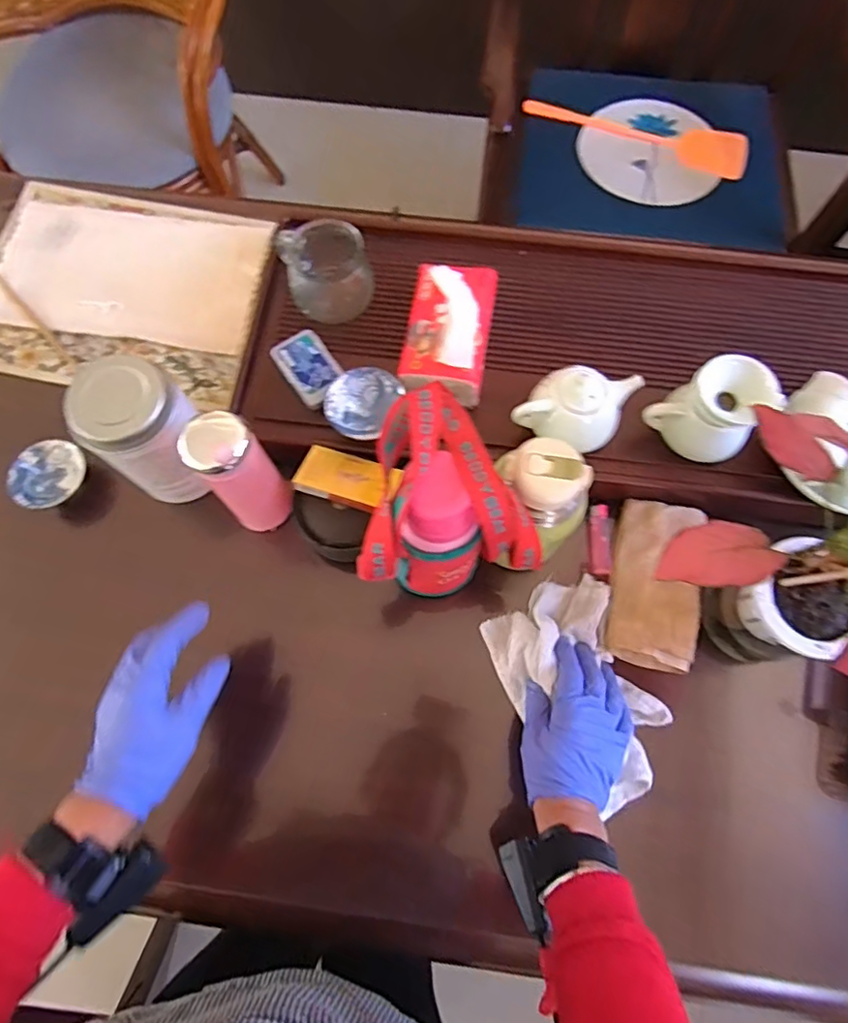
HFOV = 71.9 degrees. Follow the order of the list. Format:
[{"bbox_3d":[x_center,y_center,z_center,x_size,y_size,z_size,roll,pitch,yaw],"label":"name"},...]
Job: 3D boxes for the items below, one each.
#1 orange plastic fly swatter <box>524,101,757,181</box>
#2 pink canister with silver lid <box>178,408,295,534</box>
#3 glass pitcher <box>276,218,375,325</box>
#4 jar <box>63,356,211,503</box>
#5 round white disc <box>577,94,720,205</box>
[{"bbox_3d":[0.435,-0.781,1.193,0.452,0.017,0.113,22,73,7],"label":"orange plastic fly swatter"},{"bbox_3d":[-0.180,-0.035,0.581,0.063,0.171,0.060,0,72,0],"label":"pink canister with silver lid"},{"bbox_3d":[-0.108,-0.269,0.654,0.087,0.090,0.088,0,72,0],"label":"glass pitcher"},{"bbox_3d":[-0.275,-0.077,0.588,0.092,0.140,0.093,0,72,0],"label":"jar"},{"bbox_3d":[0.443,-0.727,1.178,0.256,0.012,0.269,-1,72,0],"label":"round white disc"}]

